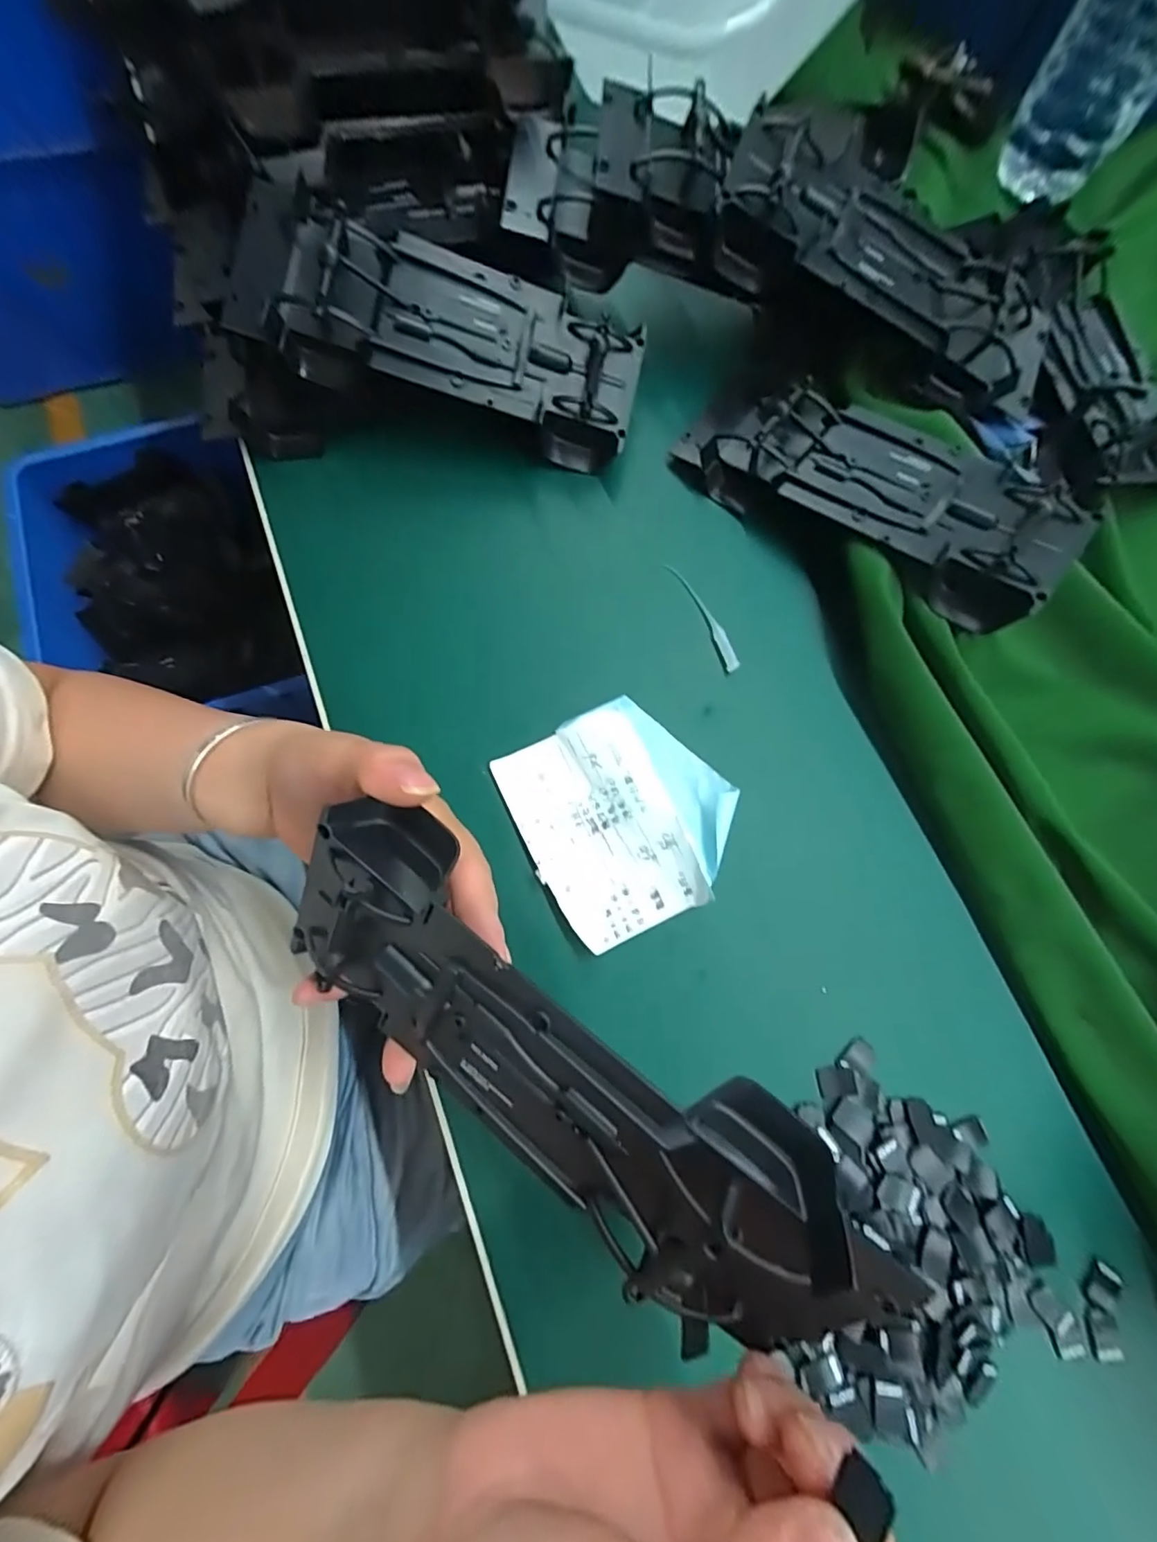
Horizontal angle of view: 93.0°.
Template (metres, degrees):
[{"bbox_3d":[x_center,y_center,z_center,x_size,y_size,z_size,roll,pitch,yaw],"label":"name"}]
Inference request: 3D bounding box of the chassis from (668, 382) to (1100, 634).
[{"bbox_3d":[0.139,-0.141,0.268,0.186,0.039,0.075,34,77,8],"label":"chassis"}]

